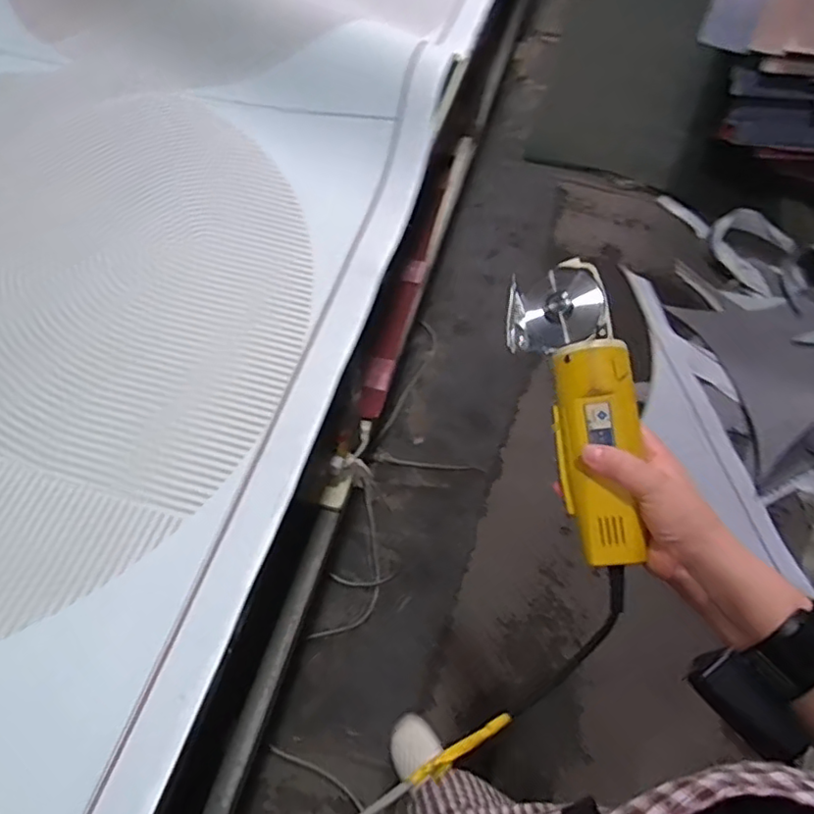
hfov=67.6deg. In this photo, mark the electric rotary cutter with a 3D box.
[{"bbox_3d":[0.138,0.015,0.479,0.078,0.050,0.258,-6,77,-7],"label":"electric rotary cutter"}]

